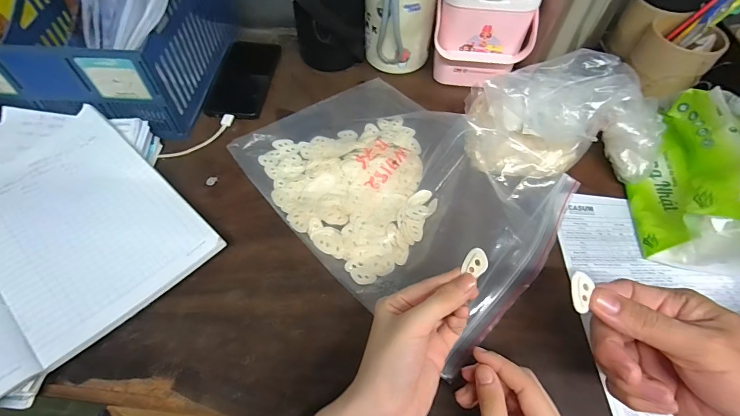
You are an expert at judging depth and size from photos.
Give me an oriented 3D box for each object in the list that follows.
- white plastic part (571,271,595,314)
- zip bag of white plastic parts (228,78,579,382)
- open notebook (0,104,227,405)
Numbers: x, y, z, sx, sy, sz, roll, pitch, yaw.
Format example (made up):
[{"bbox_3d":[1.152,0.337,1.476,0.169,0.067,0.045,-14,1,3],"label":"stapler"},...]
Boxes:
[{"bbox_3d":[0.137,0.055,0.240,0.014,0.004,0.026,-1,90,-4],"label":"white plastic part"},{"bbox_3d":[0.033,-0.034,0.418,0.235,0.068,0.352,-33,63,-22],"label":"zip bag of white plastic parts"},{"bbox_3d":[-0.358,0.059,0.345,0.251,0.025,0.342,39,59,19],"label":"open notebook"}]

